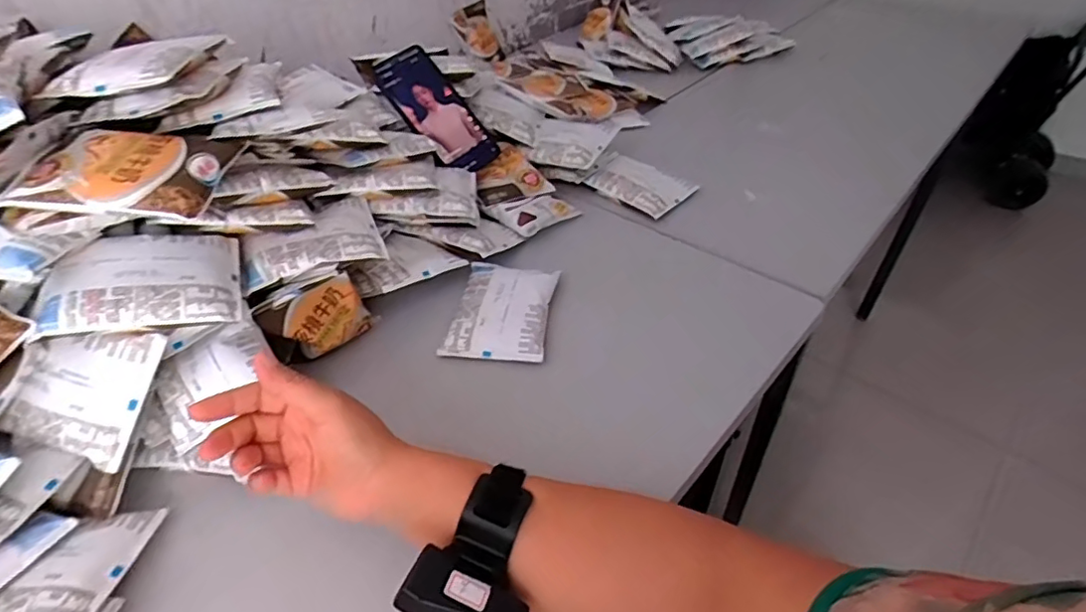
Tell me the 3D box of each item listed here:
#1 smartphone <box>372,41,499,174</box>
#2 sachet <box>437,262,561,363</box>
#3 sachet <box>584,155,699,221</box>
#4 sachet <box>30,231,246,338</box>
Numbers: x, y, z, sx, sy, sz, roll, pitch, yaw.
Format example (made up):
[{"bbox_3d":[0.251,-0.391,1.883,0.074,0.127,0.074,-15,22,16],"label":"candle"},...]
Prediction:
[{"bbox_3d":[-0.126,-0.235,0.685,0.077,0.016,0.164,-42,99,-27],"label":"smartphone"},{"bbox_3d":[-0.040,0.001,0.572,0.096,0.020,0.128,3,42,8],"label":"sachet"},{"bbox_3d":[0.124,-0.159,0.736,0.119,0.015,0.081,34,60,26],"label":"sachet"},{"bbox_3d":[-0.302,-0.018,0.431,0.126,0.024,0.089,-8,57,-27],"label":"sachet"}]

